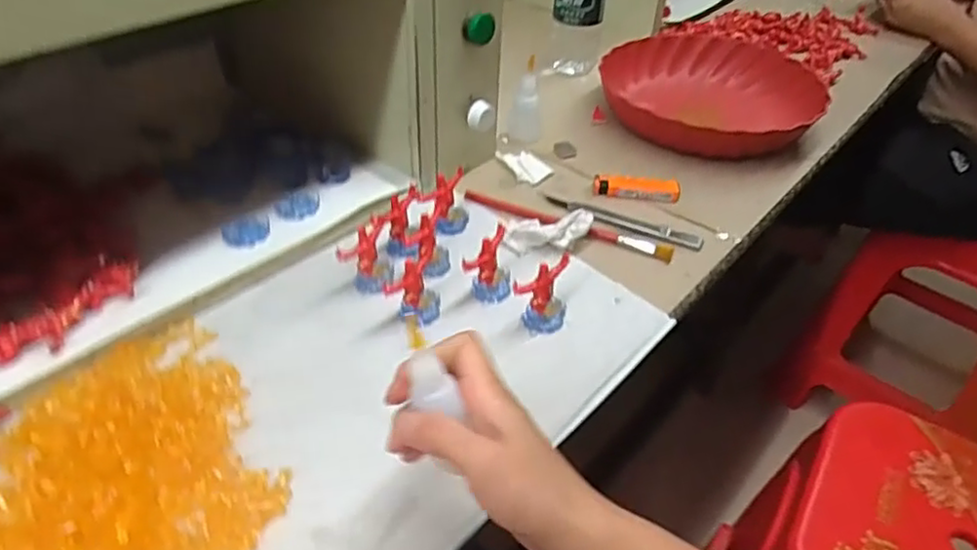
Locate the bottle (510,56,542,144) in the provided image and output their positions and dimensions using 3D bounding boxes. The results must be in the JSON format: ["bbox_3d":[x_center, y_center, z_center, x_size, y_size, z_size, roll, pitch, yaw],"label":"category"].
[{"bbox_3d":[0.040,-0.181,0.710,0.026,0.079,0.025,-10,42,-15],"label":"bottle"}]

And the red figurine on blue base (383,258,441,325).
[{"bbox_3d":[-0.055,0.011,0.509,0.038,0.044,0.029,0,40,-4],"label":"red figurine on blue base"}]

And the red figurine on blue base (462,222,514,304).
[{"bbox_3d":[0.003,-0.010,0.535,0.035,0.047,0.036,20,43,19],"label":"red figurine on blue base"}]

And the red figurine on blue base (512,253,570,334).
[{"bbox_3d":[0.040,0.013,0.514,0.041,0.043,0.040,9,41,7],"label":"red figurine on blue base"}]

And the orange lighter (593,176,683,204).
[{"bbox_3d":[0.142,-0.083,0.655,0.081,0.017,0.020,10,41,9],"label":"orange lighter"}]

